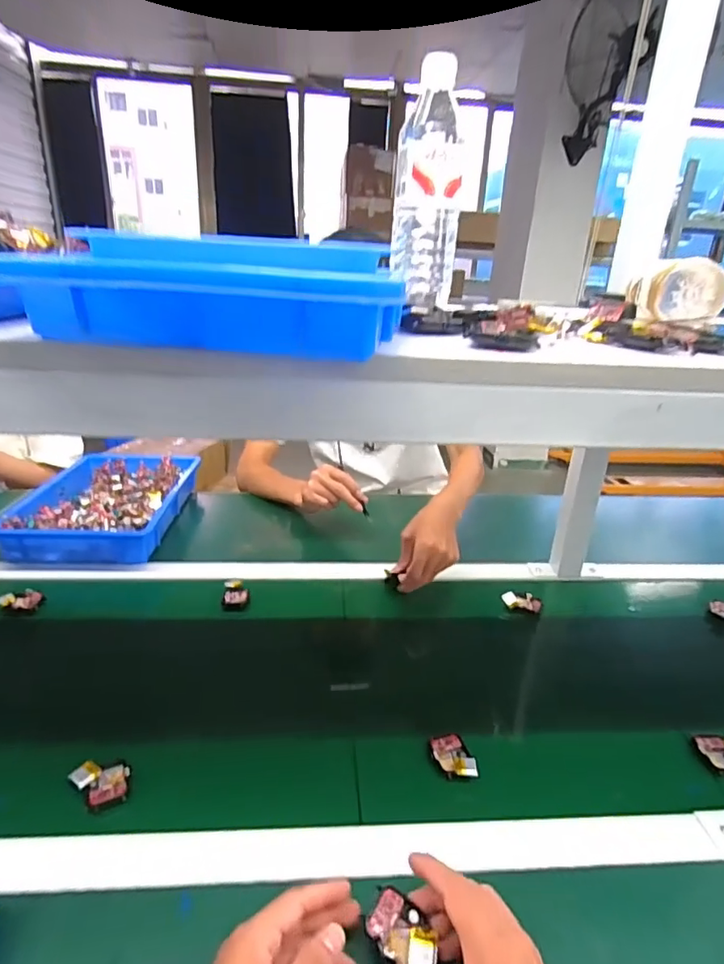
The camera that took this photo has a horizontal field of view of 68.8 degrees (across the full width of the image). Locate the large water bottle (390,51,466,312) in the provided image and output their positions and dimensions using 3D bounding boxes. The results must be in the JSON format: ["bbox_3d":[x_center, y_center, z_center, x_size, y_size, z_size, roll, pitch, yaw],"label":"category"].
[{"bbox_3d":[0.064,-0.283,0.515,0.064,0.208,0.060,7,23,8],"label":"large water bottle"}]

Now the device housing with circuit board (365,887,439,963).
[{"bbox_3d":[0.029,0.314,0.368,0.053,0.010,0.037,21,29,36],"label":"device housing with circuit board"}]

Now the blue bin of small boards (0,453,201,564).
[{"bbox_3d":[-0.448,0.038,0.944,0.244,0.059,0.341,2,23,-2],"label":"blue bin of small boards"}]

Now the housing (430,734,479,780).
[{"bbox_3d":[0.094,0.281,0.541,0.038,0.008,0.053,-3,24,-15],"label":"housing"}]

